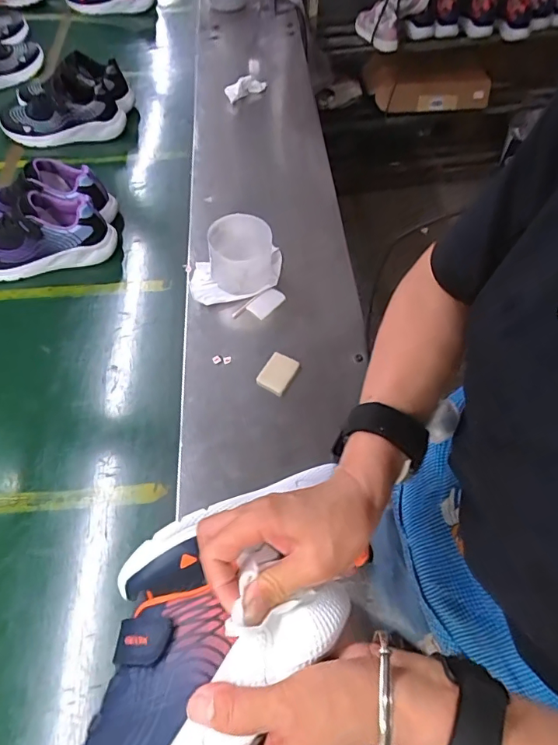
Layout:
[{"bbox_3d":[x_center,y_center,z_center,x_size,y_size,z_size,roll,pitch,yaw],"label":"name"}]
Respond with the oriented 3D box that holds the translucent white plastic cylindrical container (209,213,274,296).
[{"bbox_3d":[-0.057,-0.175,0.710,0.093,0.089,0.101,0,56,1],"label":"translucent white plastic cylindrical container"}]

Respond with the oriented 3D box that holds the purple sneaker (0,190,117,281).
[{"bbox_3d":[-0.413,-0.232,0.781,0.253,0.103,0.096,-13,58,-8],"label":"purple sneaker"}]

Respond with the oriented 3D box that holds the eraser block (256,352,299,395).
[{"bbox_3d":[-0.001,0.000,0.646,0.043,0.010,0.059,27,61,18],"label":"eraser block"}]

